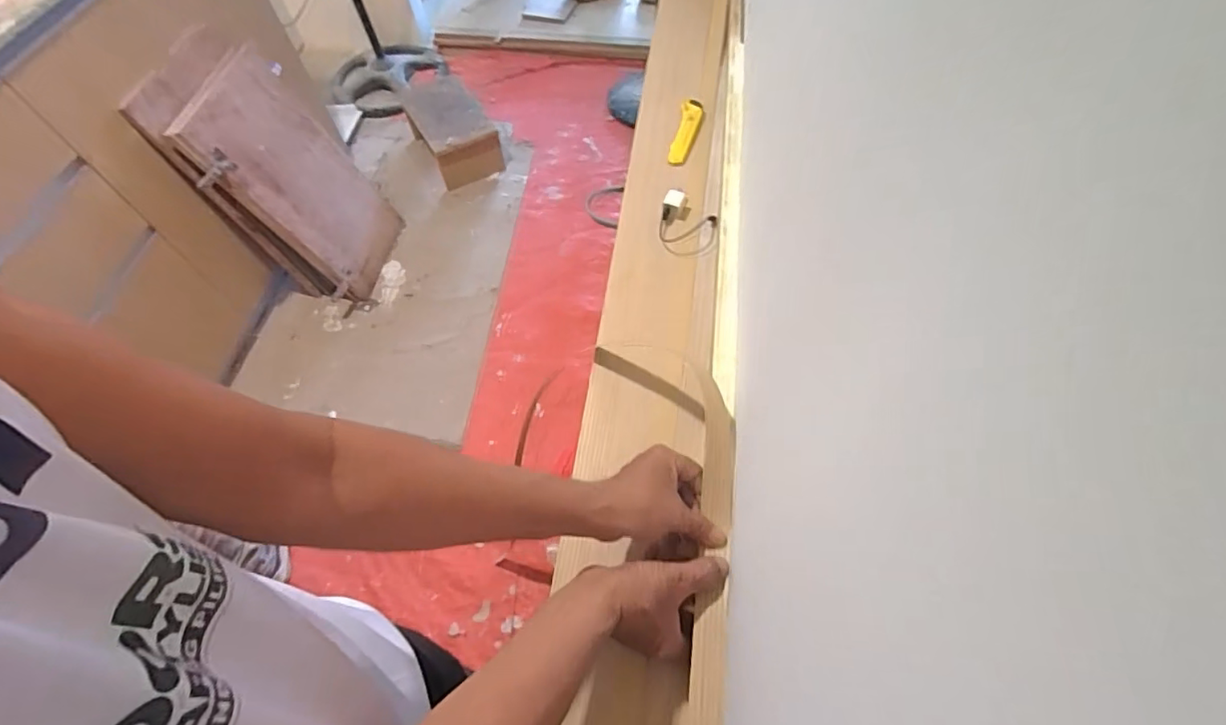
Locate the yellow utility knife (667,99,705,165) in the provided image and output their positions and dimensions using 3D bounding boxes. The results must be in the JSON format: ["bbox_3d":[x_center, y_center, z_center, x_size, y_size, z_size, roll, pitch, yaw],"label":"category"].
[{"bbox_3d":[0.124,-0.385,0.937,0.040,0.023,0.137,11,60,11],"label":"yellow utility knife"}]

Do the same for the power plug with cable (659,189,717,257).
[{"bbox_3d":[0.111,-0.204,0.828,0.085,0.033,0.108,12,67,6],"label":"power plug with cable"}]

